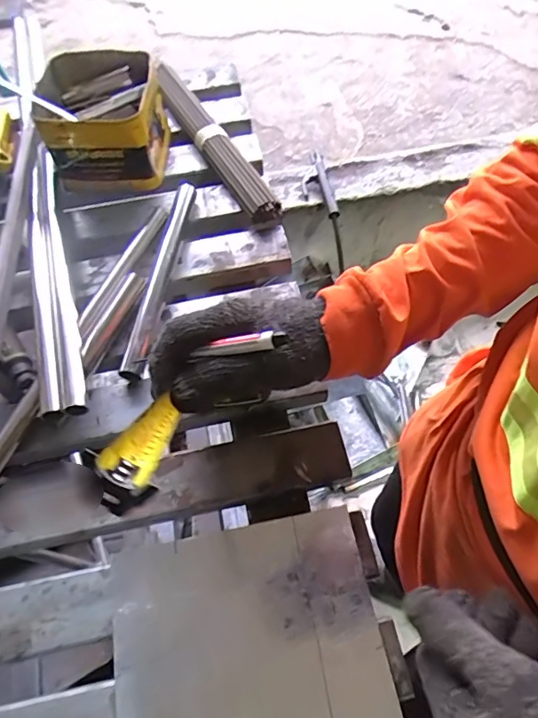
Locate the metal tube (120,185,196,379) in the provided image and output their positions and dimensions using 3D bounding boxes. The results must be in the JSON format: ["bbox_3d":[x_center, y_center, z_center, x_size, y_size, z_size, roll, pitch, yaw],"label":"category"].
[{"bbox_3d":[-0.106,-0.087,0.501,0.020,0.022,0.233,6,61,4],"label":"metal tube"}]

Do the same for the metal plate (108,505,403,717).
[{"bbox_3d":[-0.016,0.197,0.350,0.182,0.008,0.148,-11,64,-4],"label":"metal plate"}]

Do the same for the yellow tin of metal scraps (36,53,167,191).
[{"bbox_3d":[-0.180,-0.258,0.554,0.114,0.092,0.117,-1,61,2],"label":"yellow tin of metal scraps"}]

